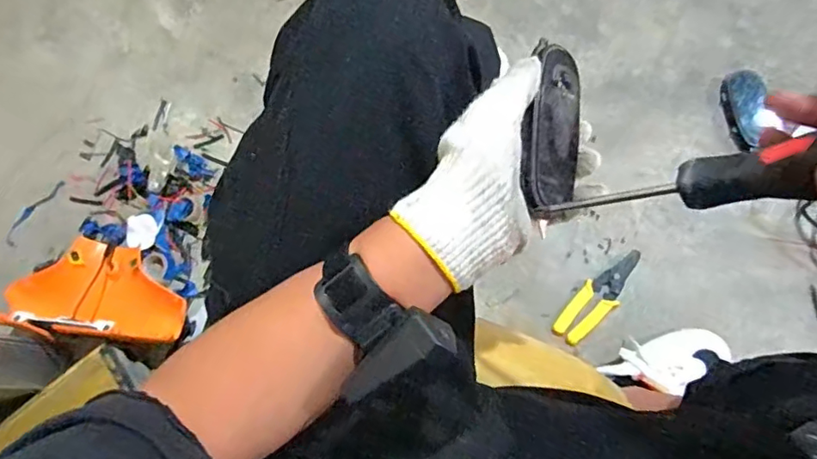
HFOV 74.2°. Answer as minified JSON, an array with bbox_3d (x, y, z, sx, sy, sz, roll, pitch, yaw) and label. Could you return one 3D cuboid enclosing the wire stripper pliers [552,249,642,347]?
[{"bbox_3d":[0.276,0.096,0.780,0.049,0.018,0.163,42,83,16],"label":"wire stripper pliers"}]

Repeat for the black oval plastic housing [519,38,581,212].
[{"bbox_3d":[0.099,-0.074,0.398,0.048,0.028,0.120,18,75,-34],"label":"black oval plastic housing"}]

